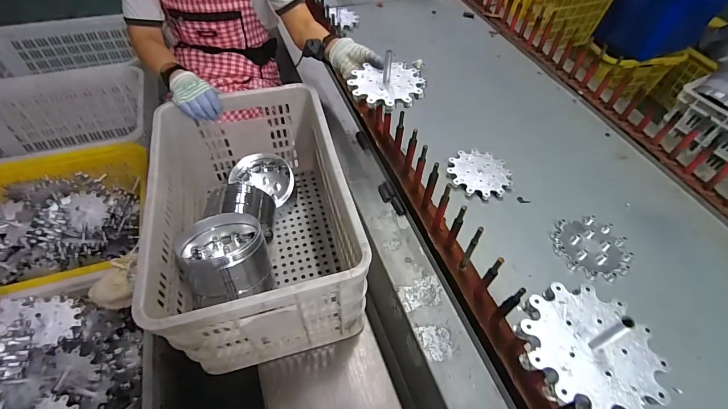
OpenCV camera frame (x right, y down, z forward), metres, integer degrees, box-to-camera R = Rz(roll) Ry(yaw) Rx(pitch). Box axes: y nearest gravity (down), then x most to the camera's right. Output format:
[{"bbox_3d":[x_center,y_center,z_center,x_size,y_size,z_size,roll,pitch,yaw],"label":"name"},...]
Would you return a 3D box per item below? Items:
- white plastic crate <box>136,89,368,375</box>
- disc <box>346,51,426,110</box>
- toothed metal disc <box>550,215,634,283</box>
[{"bbox_3d":[-0.220,0.022,0.775,0.339,0.280,0.517,-11,57,-11],"label":"white plastic crate"},{"bbox_3d":[0.048,-0.255,0.698,0.135,0.065,0.141,2,56,-3],"label":"disc"},{"bbox_3d":[0.456,0.087,0.721,0.139,0.020,0.136,1,53,-1],"label":"toothed metal disc"}]

